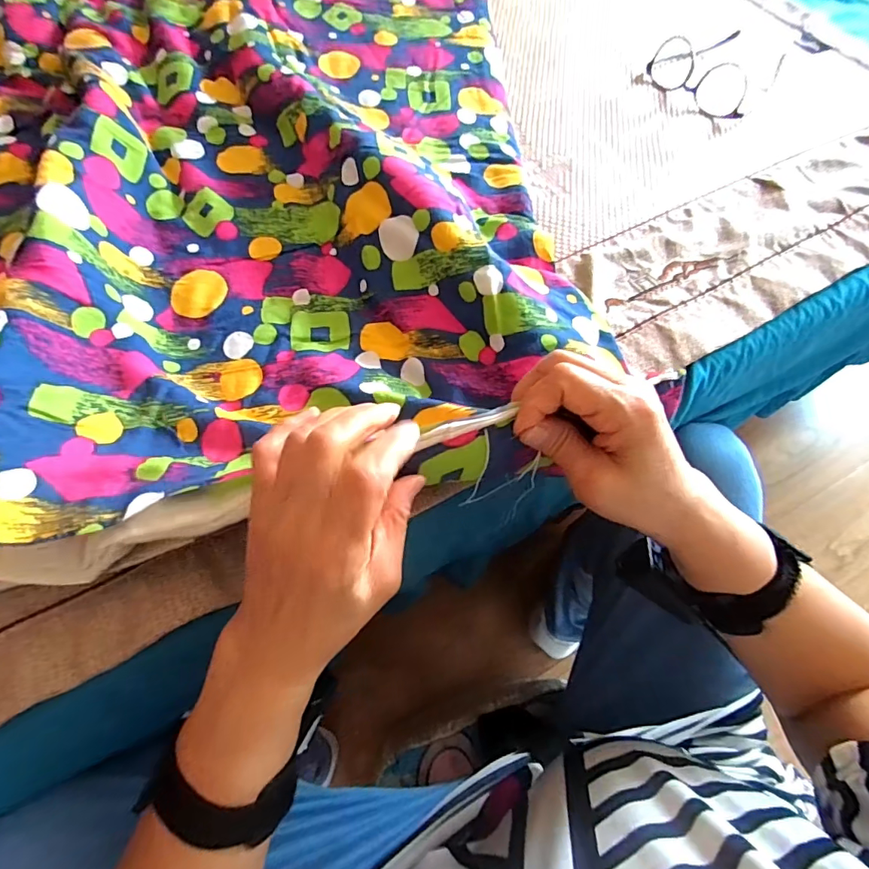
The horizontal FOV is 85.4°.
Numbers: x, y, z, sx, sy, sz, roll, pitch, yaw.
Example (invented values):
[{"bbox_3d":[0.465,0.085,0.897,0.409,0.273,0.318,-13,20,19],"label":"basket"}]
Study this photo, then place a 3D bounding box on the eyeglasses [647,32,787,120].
[{"bbox_3d":[0.339,-0.446,0.563,0.131,0.041,0.154,39,69,10],"label":"eyeglasses"}]

